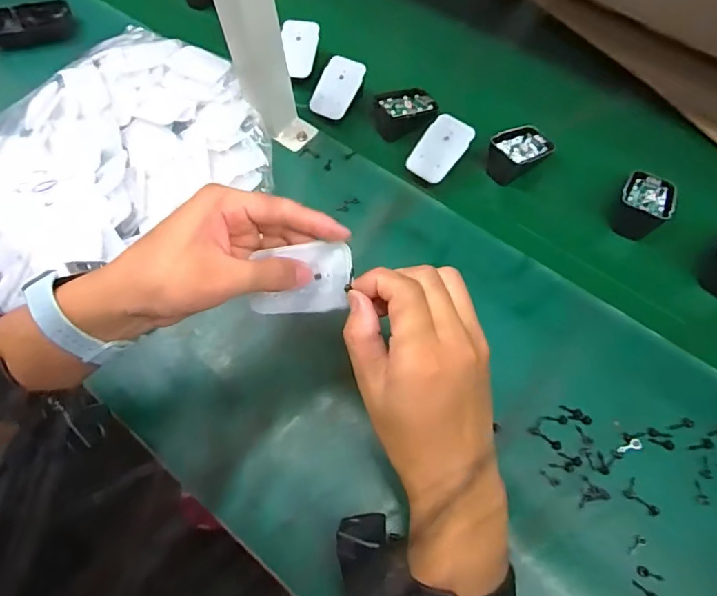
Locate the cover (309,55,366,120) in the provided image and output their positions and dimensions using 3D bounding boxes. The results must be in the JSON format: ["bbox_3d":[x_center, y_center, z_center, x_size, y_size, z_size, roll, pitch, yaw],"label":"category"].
[{"bbox_3d":[-0.024,-0.234,0.537,0.046,0.005,0.072,25,86,8],"label":"cover"}]

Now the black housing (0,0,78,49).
[{"bbox_3d":[-0.434,-0.357,0.634,0.111,0.027,0.058,-18,66,-5],"label":"black housing"}]

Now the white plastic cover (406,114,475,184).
[{"bbox_3d":[0.083,-0.153,0.493,0.044,0.004,0.068,35,94,11],"label":"white plastic cover"}]

